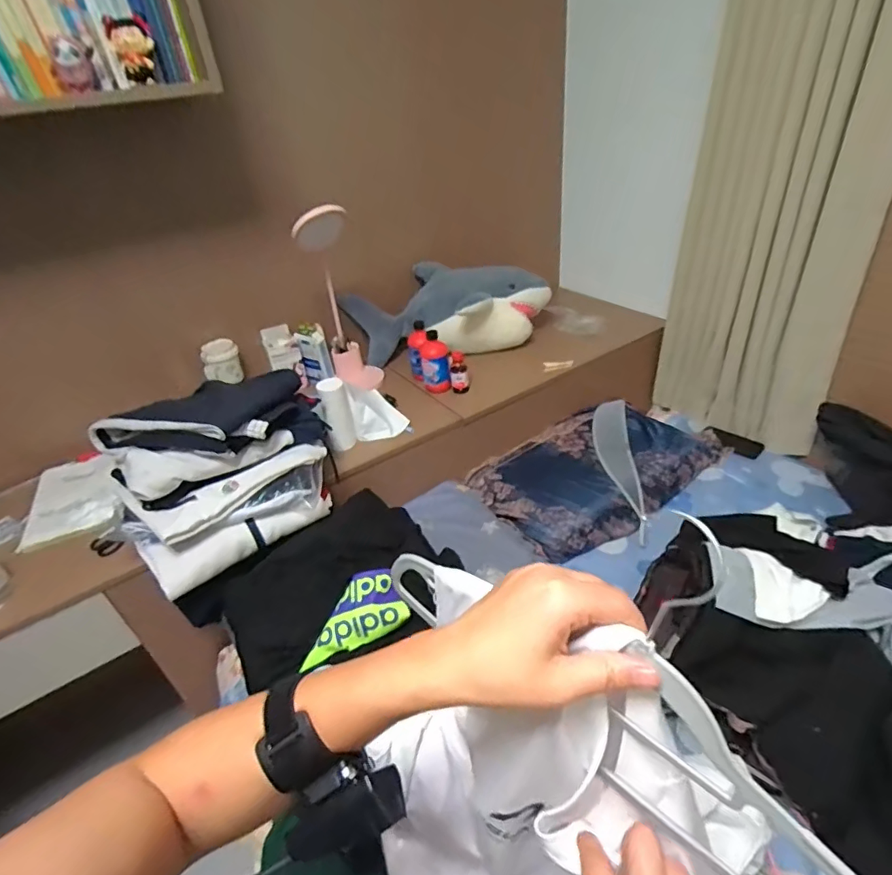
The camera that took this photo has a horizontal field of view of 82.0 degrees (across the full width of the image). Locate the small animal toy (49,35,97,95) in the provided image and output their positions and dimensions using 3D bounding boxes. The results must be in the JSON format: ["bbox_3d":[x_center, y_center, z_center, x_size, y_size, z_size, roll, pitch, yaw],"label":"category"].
[{"bbox_3d":[-0.603,-0.604,0.831,0.067,0.074,0.059,-23,38,-22],"label":"small animal toy"}]

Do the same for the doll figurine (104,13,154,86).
[{"bbox_3d":[-0.517,-0.644,0.853,0.063,0.091,0.066,-19,37,-18],"label":"doll figurine"}]

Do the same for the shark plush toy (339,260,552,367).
[{"bbox_3d":[0.008,-0.351,1.450,0.550,0.198,0.221,1,35,11],"label":"shark plush toy"}]

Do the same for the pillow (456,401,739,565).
[{"bbox_3d":[0.395,0.079,1.330,0.607,0.084,0.349,-25,39,-25],"label":"pillow"}]

